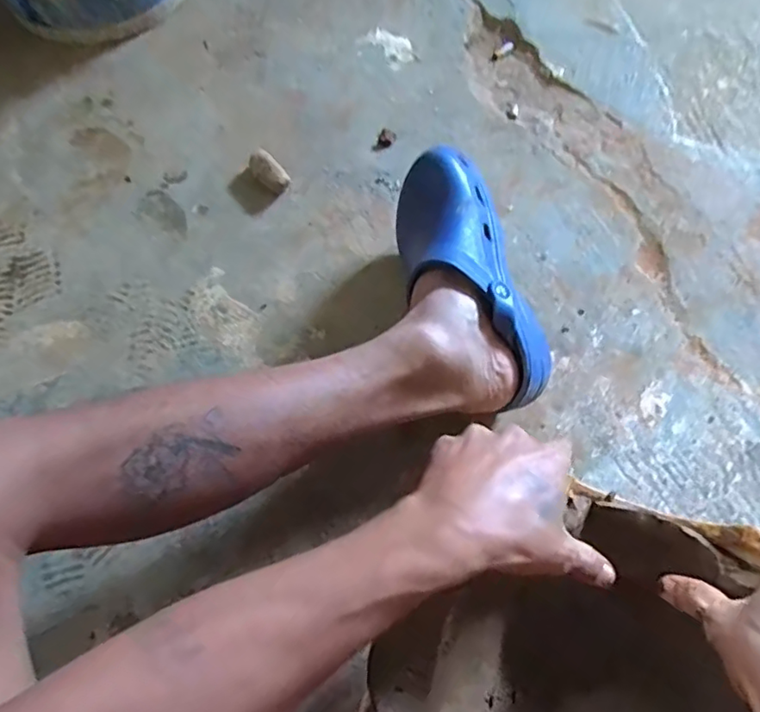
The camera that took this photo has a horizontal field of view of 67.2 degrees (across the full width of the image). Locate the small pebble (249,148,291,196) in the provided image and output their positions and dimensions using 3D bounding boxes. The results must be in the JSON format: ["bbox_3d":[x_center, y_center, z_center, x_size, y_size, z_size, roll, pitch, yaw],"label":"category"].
[{"bbox_3d":[-0.130,-0.214,0.666,0.028,0.021,0.058,-41,75,-12],"label":"small pebble"}]

